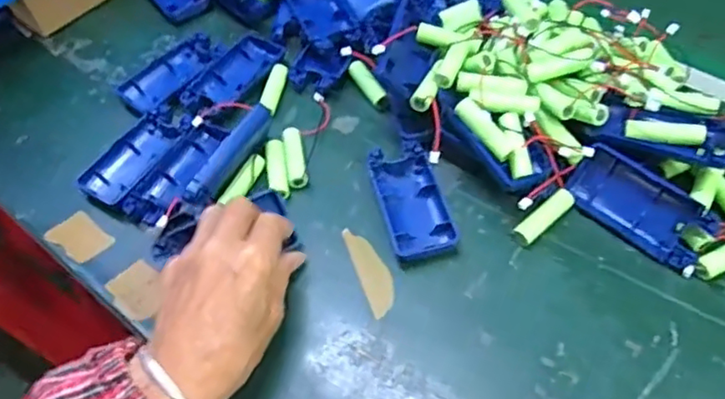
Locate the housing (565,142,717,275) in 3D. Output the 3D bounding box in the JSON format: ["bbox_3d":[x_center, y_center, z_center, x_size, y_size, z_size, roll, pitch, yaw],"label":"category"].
[{"bbox_3d":[0.186,0.004,0.414,0.093,0.024,0.046,39,99,30],"label":"housing"}]

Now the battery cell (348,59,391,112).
[{"bbox_3d":[0.006,-0.094,0.505,0.014,0.011,0.050,-31,73,-16],"label":"battery cell"}]

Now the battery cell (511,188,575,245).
[{"bbox_3d":[0.128,0.012,0.426,0.051,0.014,0.015,-39,61,-16],"label":"battery cell"}]

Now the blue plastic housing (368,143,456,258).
[{"bbox_3d":[0.035,0.001,0.442,0.046,0.017,0.090,-13,55,-4],"label":"blue plastic housing"}]

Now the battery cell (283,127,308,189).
[{"bbox_3d":[-0.051,-0.033,0.468,0.012,0.011,0.052,-11,55,-3],"label":"battery cell"}]

